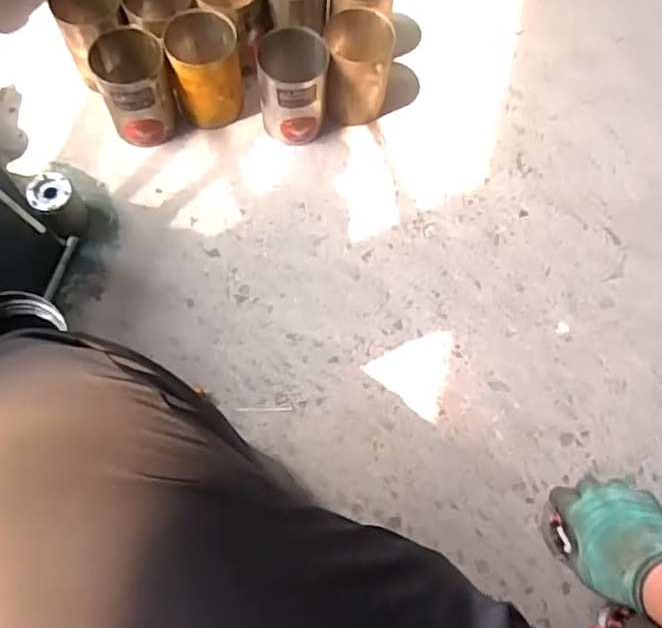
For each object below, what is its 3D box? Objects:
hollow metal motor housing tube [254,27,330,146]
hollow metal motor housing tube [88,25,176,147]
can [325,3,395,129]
[{"bbox_3d":[-0.051,-0.301,0.878,0.093,0.123,0.091,-2,70,-4],"label":"hollow metal motor housing tube"},{"bbox_3d":[-0.257,-0.297,0.860,0.087,0.124,0.092,1,70,-3],"label":"hollow metal motor housing tube"},{"bbox_3d":[0.037,-0.340,0.897,0.089,0.119,0.104,-2,70,-4],"label":"can"}]

